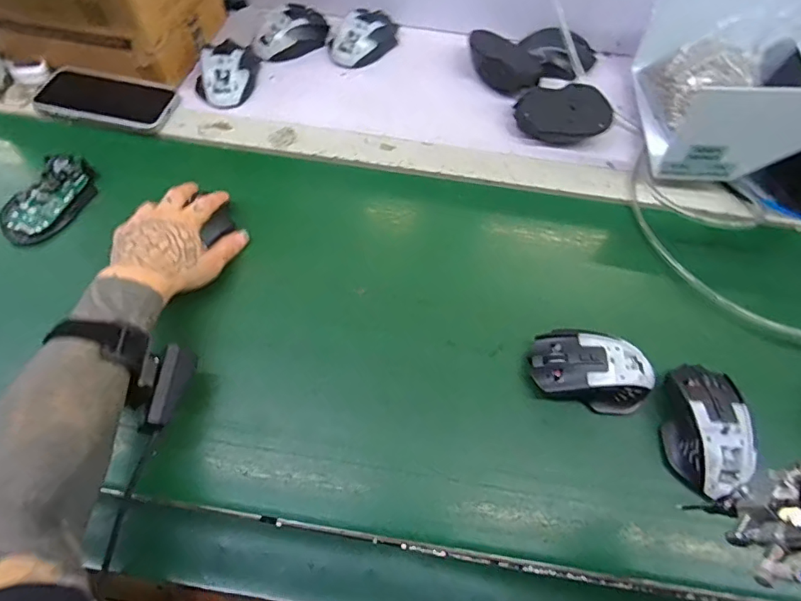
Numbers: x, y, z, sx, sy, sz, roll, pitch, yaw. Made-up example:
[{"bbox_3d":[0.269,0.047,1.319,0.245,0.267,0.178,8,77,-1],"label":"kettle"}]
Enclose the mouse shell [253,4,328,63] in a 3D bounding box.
[{"bbox_3d":[-0.155,-0.376,0.705,0.112,0.038,0.066,-28,65,-19],"label":"mouse shell"}]

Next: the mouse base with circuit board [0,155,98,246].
[{"bbox_3d":[-0.387,-0.114,0.550,0.068,0.024,0.111,32,62,14],"label":"mouse base with circuit board"}]

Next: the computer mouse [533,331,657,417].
[{"bbox_3d":[0.181,0.064,0.466,0.112,0.037,0.065,11,59,2],"label":"computer mouse"}]

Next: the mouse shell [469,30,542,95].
[{"bbox_3d":[0.139,-0.322,0.686,0.111,0.042,0.058,38,64,17],"label":"mouse shell"}]

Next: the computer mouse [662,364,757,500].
[{"bbox_3d":[0.272,0.111,0.446,0.064,0.036,0.113,5,59,-1],"label":"computer mouse"}]

